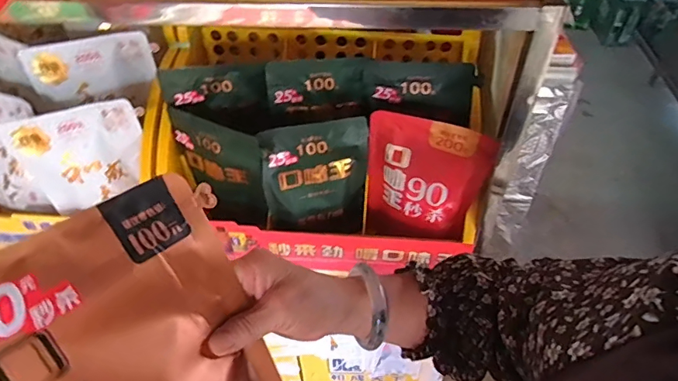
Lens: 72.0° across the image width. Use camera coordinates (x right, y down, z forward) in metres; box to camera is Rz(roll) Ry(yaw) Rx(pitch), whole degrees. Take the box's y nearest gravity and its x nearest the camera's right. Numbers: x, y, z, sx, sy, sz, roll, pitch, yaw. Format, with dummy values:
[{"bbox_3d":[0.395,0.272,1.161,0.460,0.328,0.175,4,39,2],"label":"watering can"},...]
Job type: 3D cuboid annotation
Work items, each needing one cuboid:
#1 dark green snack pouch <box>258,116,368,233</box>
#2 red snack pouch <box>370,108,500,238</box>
[{"bbox_3d":[-0.032,-0.012,0.690,0.155,0.177,0.056,-6,46,-1],"label":"dark green snack pouch"},{"bbox_3d":[0.121,0.000,0.679,0.171,0.209,0.048,16,49,18],"label":"red snack pouch"}]

